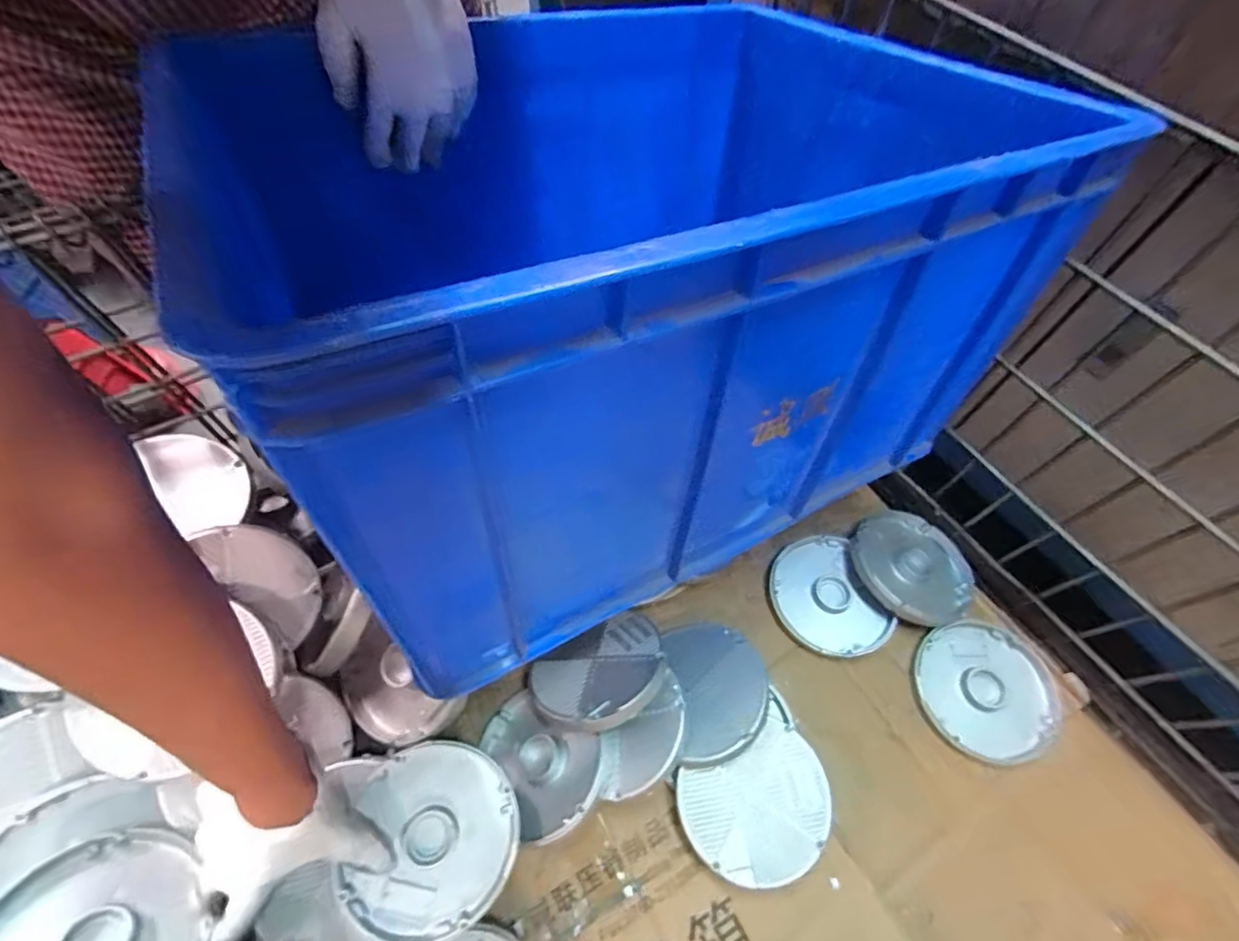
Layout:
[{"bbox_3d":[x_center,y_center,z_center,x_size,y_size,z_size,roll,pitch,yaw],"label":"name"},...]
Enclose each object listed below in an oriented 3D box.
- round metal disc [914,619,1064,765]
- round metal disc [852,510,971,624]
[{"bbox_3d":[0.399,0.233,0.587,0.145,0.015,0.136,1,60,-1],"label":"round metal disc"},{"bbox_3d":[0.346,0.113,0.644,0.146,0.026,0.138,7,53,-10],"label":"round metal disc"}]

